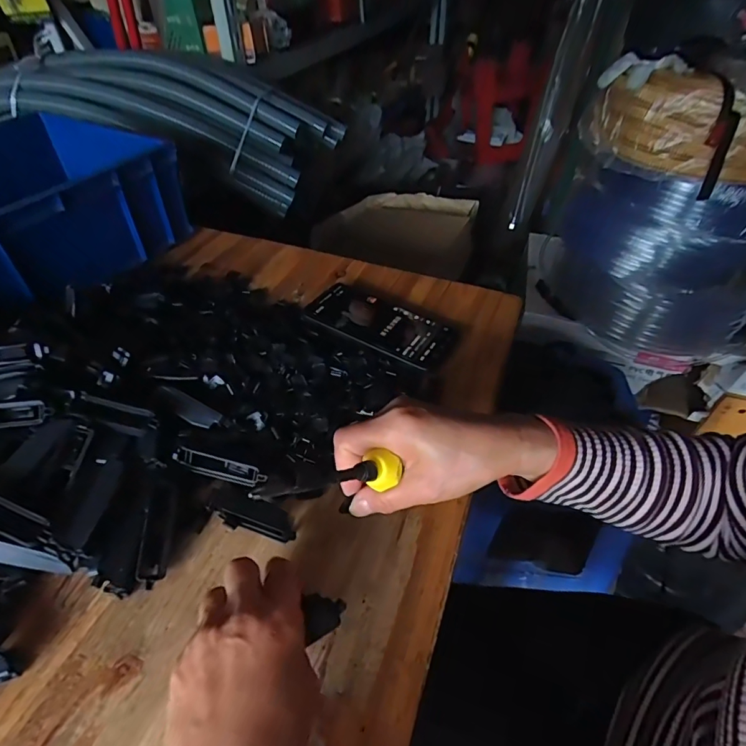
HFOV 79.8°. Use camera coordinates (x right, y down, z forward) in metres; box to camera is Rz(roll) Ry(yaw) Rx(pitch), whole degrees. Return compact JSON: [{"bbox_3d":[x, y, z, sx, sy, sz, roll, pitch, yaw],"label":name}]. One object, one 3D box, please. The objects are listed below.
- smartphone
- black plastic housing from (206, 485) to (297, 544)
[{"bbox_3d":[0.010,-0.055,0.490,0.162,0.005,0.080,25,49,19],"label":"smartphone"},{"bbox_3d":[-0.090,0.107,0.337,0.069,0.009,0.026,16,47,15],"label":"black plastic housing"}]

